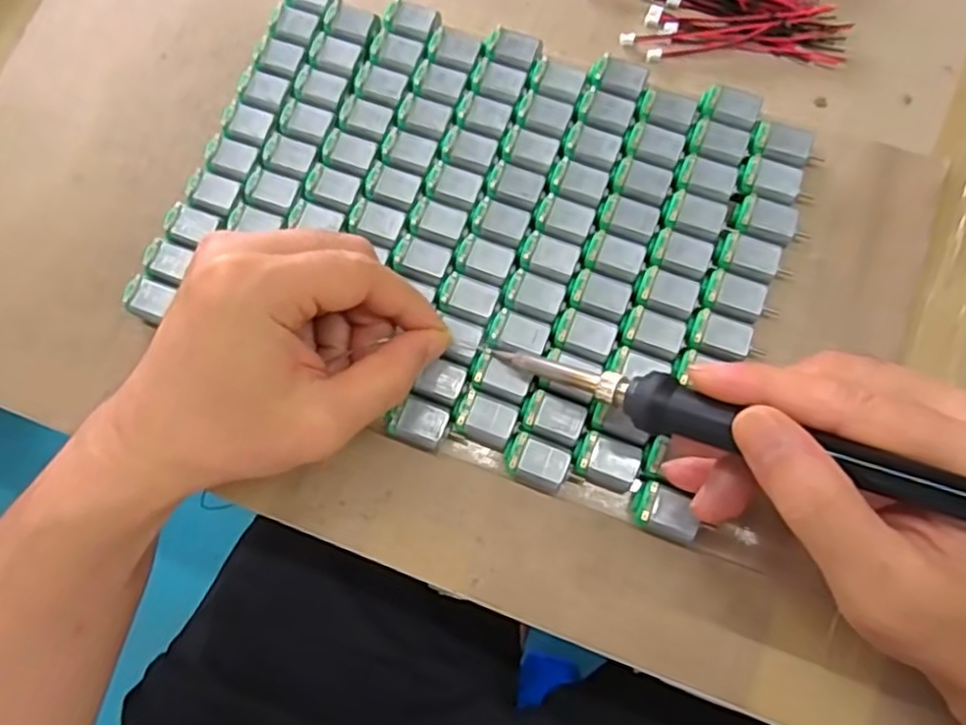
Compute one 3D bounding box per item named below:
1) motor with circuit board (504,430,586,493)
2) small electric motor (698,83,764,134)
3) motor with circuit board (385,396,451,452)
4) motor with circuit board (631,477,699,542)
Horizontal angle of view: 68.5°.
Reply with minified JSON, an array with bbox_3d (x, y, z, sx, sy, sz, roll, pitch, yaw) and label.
[{"bbox_3d":[0.025,0.044,0.300,0.032,0.016,0.019,23,77,10],"label":"motor with circuit board"},{"bbox_3d":[0.115,-0.117,0.333,0.026,0.013,0.019,22,77,9],"label":"small electric motor"},{"bbox_3d":[-0.026,0.027,0.308,0.025,0.015,0.018,21,77,9],"label":"motor with circuit board"},{"bbox_3d":[0.075,0.061,0.293,0.027,0.014,0.019,17,76,8],"label":"motor with circuit board"}]

